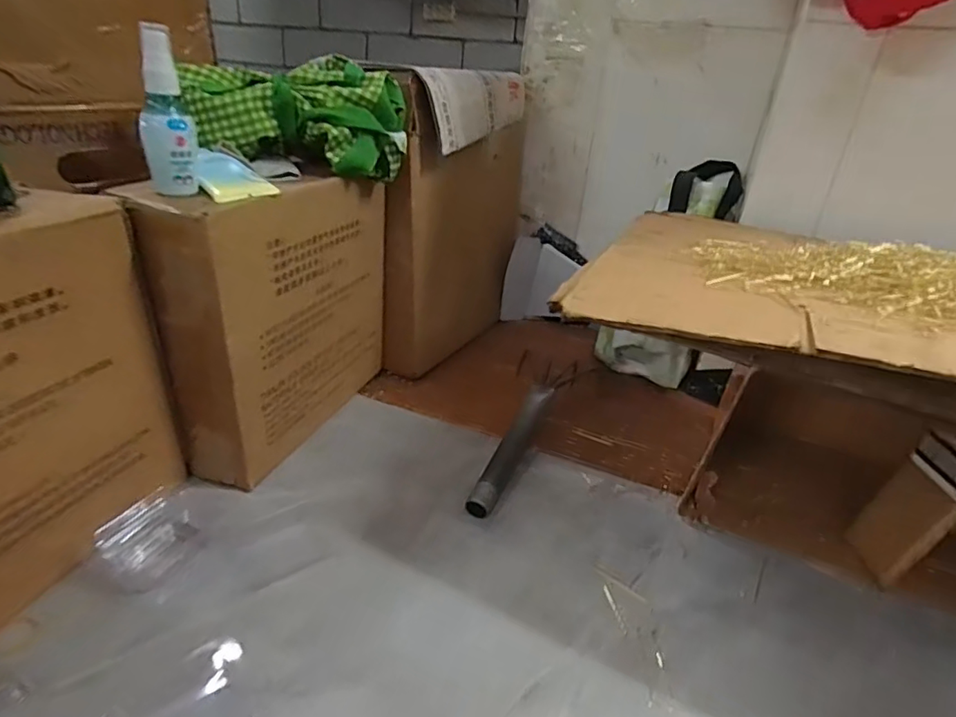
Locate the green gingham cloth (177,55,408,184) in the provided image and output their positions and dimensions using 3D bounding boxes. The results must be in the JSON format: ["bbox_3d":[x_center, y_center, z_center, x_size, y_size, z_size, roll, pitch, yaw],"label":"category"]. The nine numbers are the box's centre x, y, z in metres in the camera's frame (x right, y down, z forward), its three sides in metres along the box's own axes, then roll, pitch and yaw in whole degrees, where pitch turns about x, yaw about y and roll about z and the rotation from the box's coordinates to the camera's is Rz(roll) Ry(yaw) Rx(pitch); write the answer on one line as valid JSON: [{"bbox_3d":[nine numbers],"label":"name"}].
[{"bbox_3d":[-0.186,-0.246,0.562,0.222,0.094,0.098,-5,30,-18],"label":"green gingham cloth"}]

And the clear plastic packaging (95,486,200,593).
[{"bbox_3d":[-0.269,0.148,0.450,0.055,0.030,0.066,18,30,21],"label":"clear plastic packaging"}]

